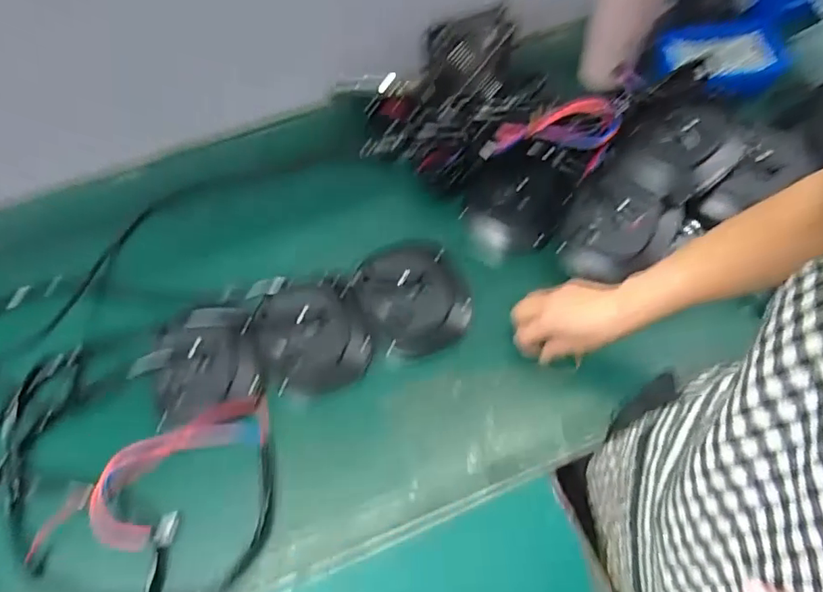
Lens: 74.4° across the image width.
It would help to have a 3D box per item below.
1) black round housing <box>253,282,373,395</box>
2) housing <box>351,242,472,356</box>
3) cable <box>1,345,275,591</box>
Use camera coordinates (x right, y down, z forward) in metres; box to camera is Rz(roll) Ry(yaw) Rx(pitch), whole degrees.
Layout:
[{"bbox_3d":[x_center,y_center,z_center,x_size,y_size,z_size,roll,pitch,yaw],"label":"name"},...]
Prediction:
[{"bbox_3d":[-0.111,0.044,0.597,0.115,0.026,0.124,-1,62,2],"label":"black round housing"},{"bbox_3d":[0.001,-0.008,0.624,0.124,0.031,0.143,-23,63,-9],"label":"housing"},{"bbox_3d":[-0.280,0.183,0.529,0.289,0.026,0.222,12,63,9],"label":"cable"}]

